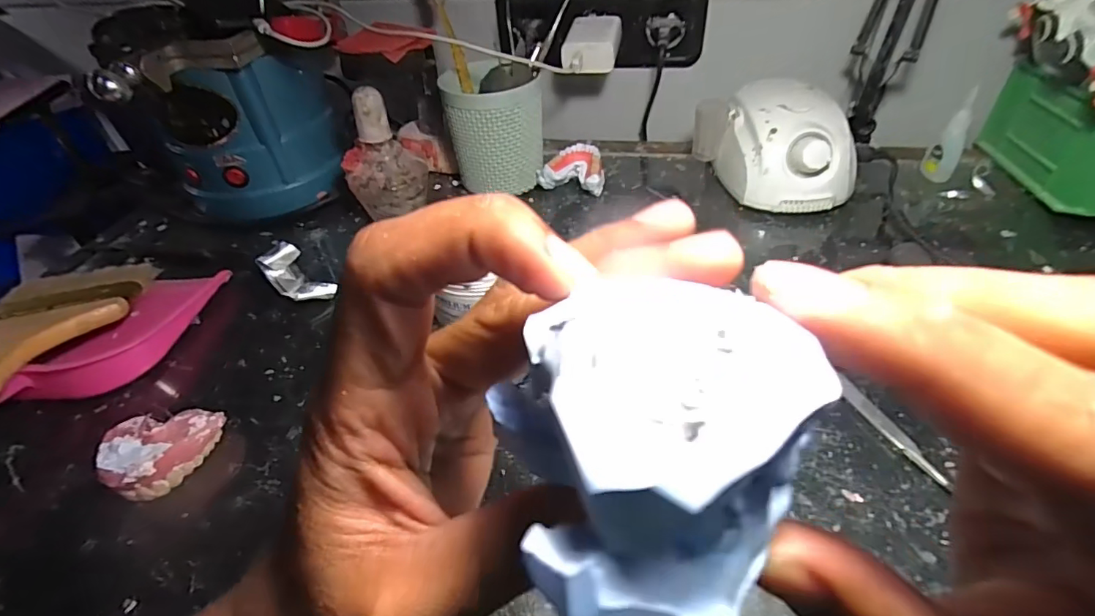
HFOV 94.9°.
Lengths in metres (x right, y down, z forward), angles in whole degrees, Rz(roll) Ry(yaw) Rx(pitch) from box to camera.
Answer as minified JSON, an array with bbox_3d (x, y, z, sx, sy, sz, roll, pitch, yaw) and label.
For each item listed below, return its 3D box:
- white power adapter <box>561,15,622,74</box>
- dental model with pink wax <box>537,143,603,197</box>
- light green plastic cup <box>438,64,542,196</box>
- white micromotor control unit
[{"bbox_3d":[0.047,-0.275,0.521,0.056,0.033,0.088,4,44,9],"label":"white power adapter"},{"bbox_3d":[0.024,-0.139,0.517,0.065,0.035,0.055,0,43,5],"label":"dental model with pink wax"},{"bbox_3d":[-0.051,-0.175,0.503,0.092,0.116,0.080,-5,43,-1],"label":"light green plastic cup"},{"bbox_3d":[0.222,-0.154,0.481,0.095,0.083,0.130,-7,43,-2],"label":"white micromotor control unit"}]

